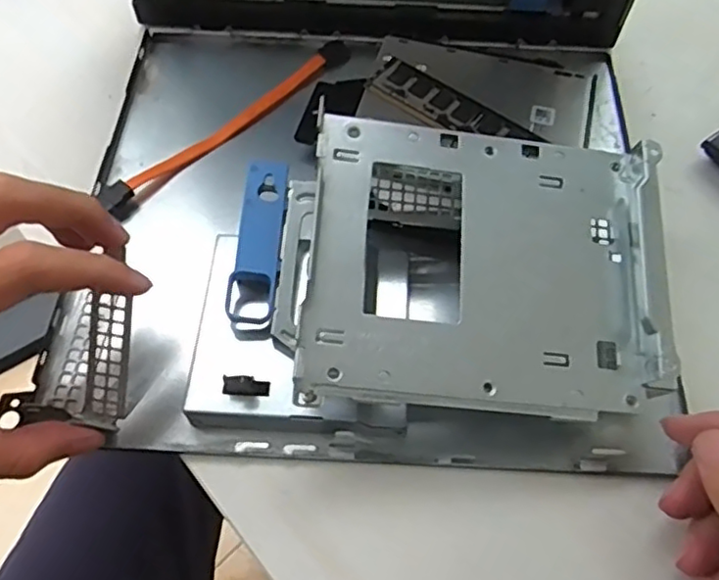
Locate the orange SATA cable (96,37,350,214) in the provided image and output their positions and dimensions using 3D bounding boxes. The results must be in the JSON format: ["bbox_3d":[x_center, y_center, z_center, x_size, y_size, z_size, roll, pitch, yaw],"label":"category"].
[{"bbox_3d":[-0.071,-0.100,0.368,0.017,0.011,0.181,39,67,19],"label":"orange SATA cable"}]

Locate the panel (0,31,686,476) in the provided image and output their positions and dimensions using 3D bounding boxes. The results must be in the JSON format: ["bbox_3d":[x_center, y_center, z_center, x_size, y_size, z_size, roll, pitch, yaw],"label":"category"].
[{"bbox_3d":[0.002,-0.053,0.316,0.293,0.066,0.266,6,61,2],"label":"panel"}]

